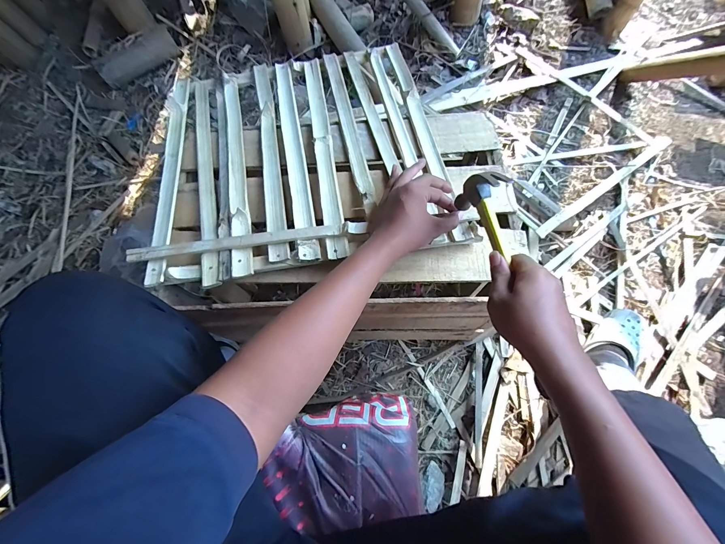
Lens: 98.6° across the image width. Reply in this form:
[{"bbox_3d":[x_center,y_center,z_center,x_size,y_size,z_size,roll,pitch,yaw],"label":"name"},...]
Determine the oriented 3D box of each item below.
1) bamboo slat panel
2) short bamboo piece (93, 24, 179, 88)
[{"bbox_3d":[-0.115,-0.225,0.568,0.468,0.033,0.490,-10,64,-2],"label":"bamboo slat panel"},{"bbox_3d":[-0.744,-0.711,1.031,0.257,0.065,0.071,-35,74,-8],"label":"short bamboo piece"}]

